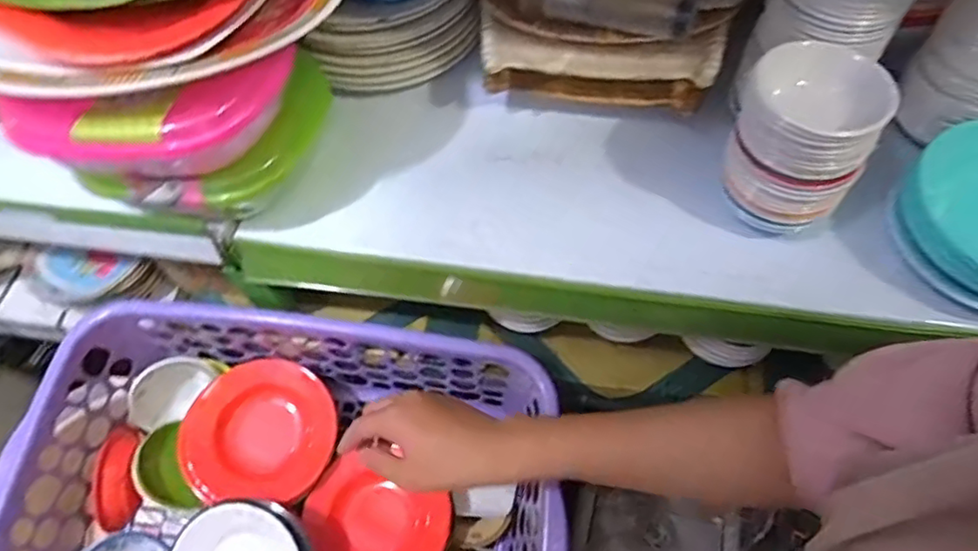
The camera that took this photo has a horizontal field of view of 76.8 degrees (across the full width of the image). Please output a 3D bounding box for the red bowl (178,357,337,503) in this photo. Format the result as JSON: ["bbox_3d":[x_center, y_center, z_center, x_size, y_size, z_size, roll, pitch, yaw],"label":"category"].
[{"bbox_3d":[-0.228,0.160,0.620,0.142,0.036,0.142,3,75,-10],"label":"red bowl"}]

